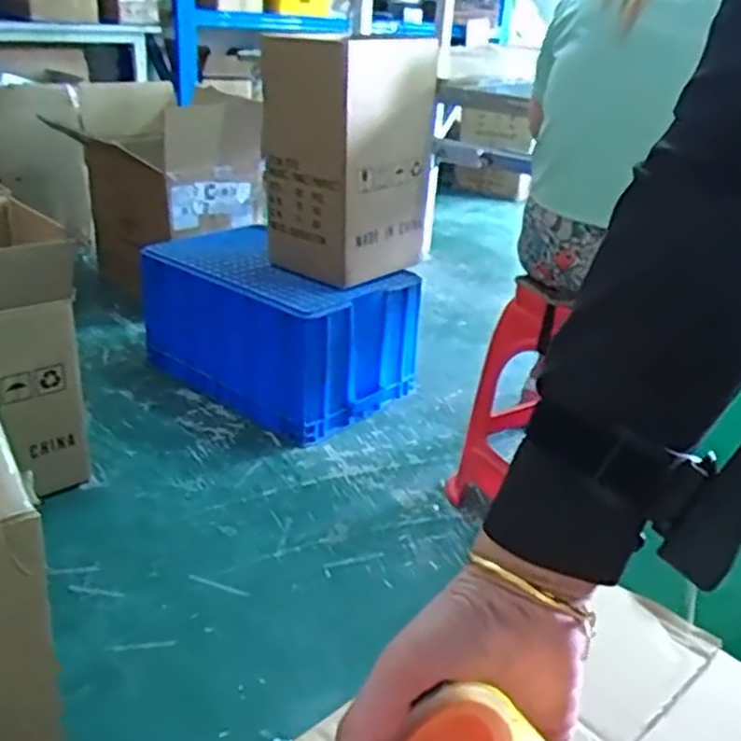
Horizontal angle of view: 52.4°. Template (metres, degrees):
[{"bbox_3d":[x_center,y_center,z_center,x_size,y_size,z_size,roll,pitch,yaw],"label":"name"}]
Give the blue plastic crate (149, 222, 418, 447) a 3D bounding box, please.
[{"bbox_3d":[-0.244,-0.121,1.882,0.626,0.319,0.399,22,30,30],"label":"blue plastic crate"}]

